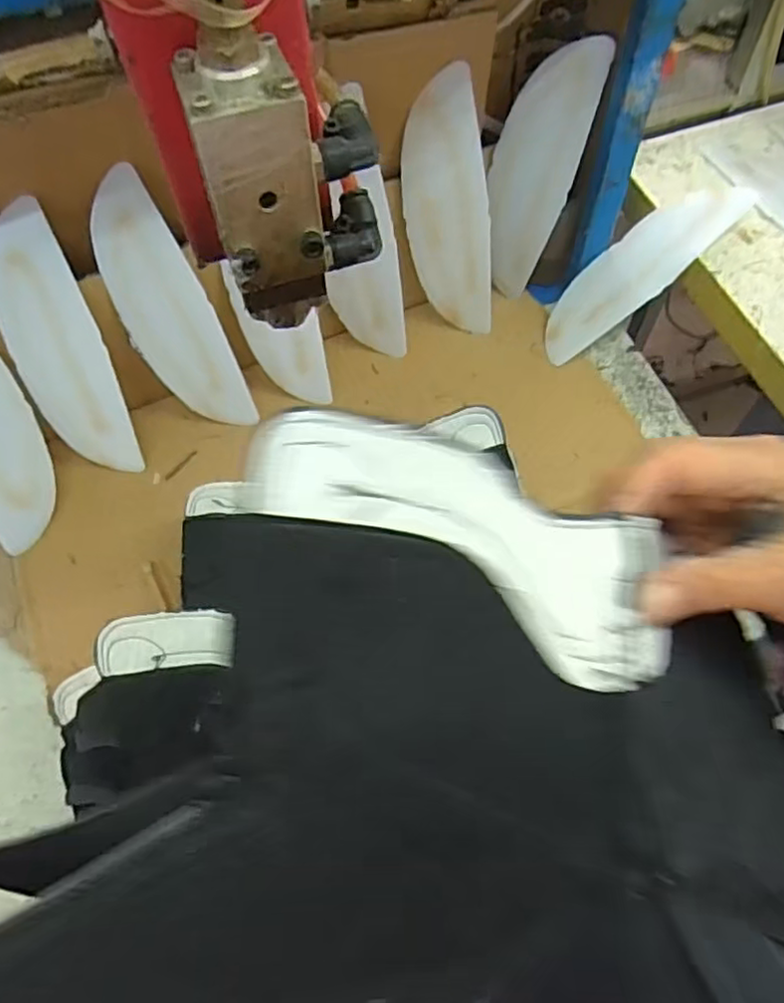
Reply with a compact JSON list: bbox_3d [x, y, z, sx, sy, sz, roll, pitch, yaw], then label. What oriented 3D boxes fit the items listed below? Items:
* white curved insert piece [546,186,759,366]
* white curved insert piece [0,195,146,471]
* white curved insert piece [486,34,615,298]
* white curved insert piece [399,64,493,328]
[{"bbox_3d":[0.229,-0.222,0.615,0.223,0.022,0.073,-40,66,7],"label":"white curved insert piece"},{"bbox_3d":[-0.270,-0.121,0.531,0.070,0.212,0.010,-16,25,-6],"label":"white curved insert piece"},{"bbox_3d":[0.123,-0.289,0.582,0.070,0.211,0.015,33,47,18],"label":"white curved insert piece"},{"bbox_3d":[0.049,-0.250,0.574,0.071,0.213,0.009,1,39,16],"label":"white curved insert piece"}]

